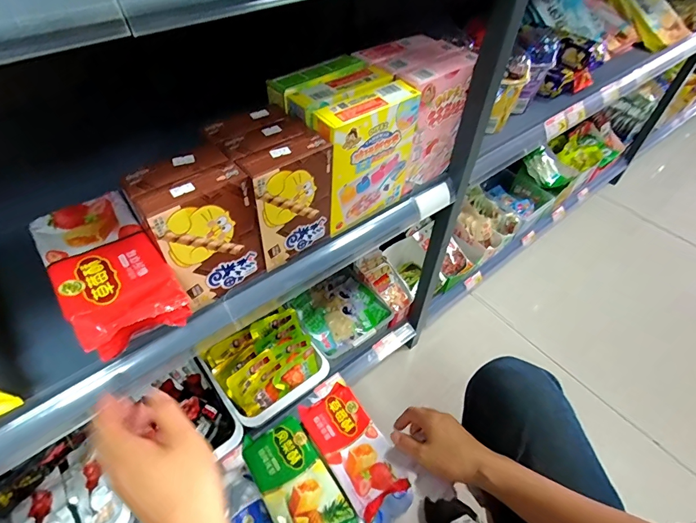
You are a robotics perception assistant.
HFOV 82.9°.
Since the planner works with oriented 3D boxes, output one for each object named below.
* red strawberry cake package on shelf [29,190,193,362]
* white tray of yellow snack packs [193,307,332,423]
[{"bbox_3d":[-0.257,0.013,0.431,0.095,0.074,0.176,-31,57,-26],"label":"red strawberry cake package on shelf"},{"bbox_3d":[-0.174,0.202,0.818,0.213,0.071,0.202,-27,56,-23],"label":"white tray of yellow snack packs"}]

